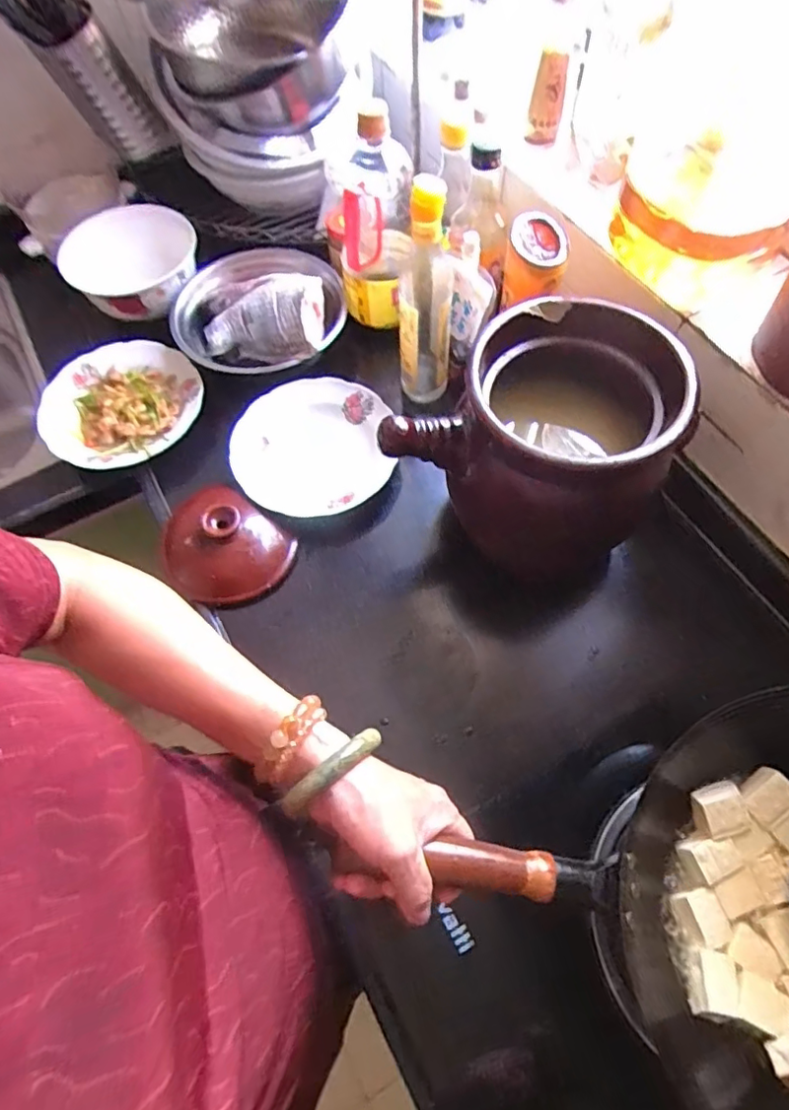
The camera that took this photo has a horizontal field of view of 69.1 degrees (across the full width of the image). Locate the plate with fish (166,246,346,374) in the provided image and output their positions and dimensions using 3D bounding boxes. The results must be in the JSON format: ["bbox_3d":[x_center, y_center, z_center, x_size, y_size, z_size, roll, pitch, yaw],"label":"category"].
[{"bbox_3d":[-0.166,-0.323,0.733,0.227,0.063,0.227,40,72,20],"label":"plate with fish"}]

